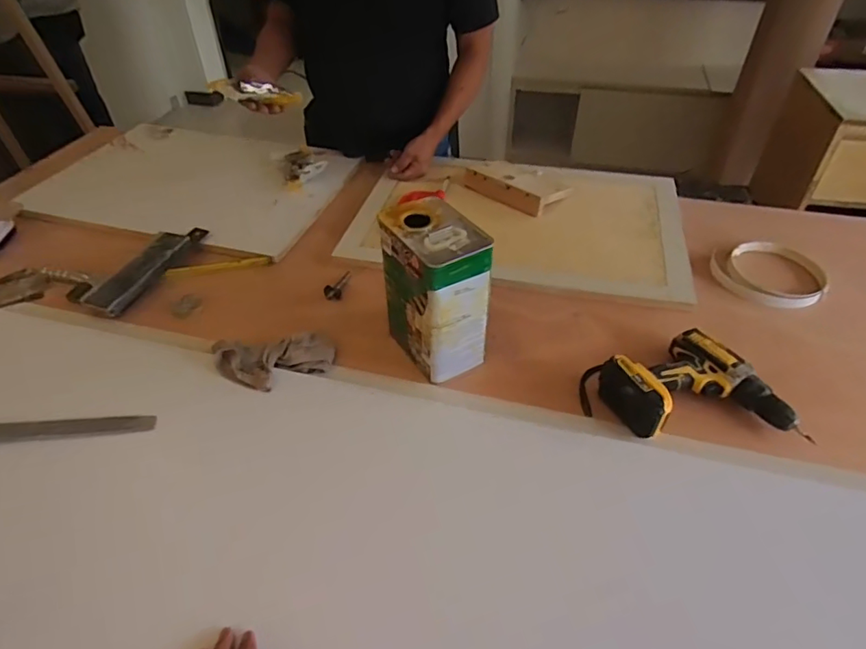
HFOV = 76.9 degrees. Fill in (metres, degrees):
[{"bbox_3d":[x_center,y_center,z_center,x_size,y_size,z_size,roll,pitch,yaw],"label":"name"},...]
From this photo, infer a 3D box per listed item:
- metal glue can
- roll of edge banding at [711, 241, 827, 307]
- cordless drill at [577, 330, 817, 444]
[{"bbox_3d":[0.002,-0.056,0.822,0.107,0.209,0.169,-20,48,-19],"label":"metal glue can"},{"bbox_3d":[0.626,-0.101,1.020,0.194,0.026,0.166,21,48,20],"label":"roll of edge banding"},{"bbox_3d":[0.355,0.091,0.777,0.246,0.063,0.197,-12,45,-12],"label":"cordless drill"}]

